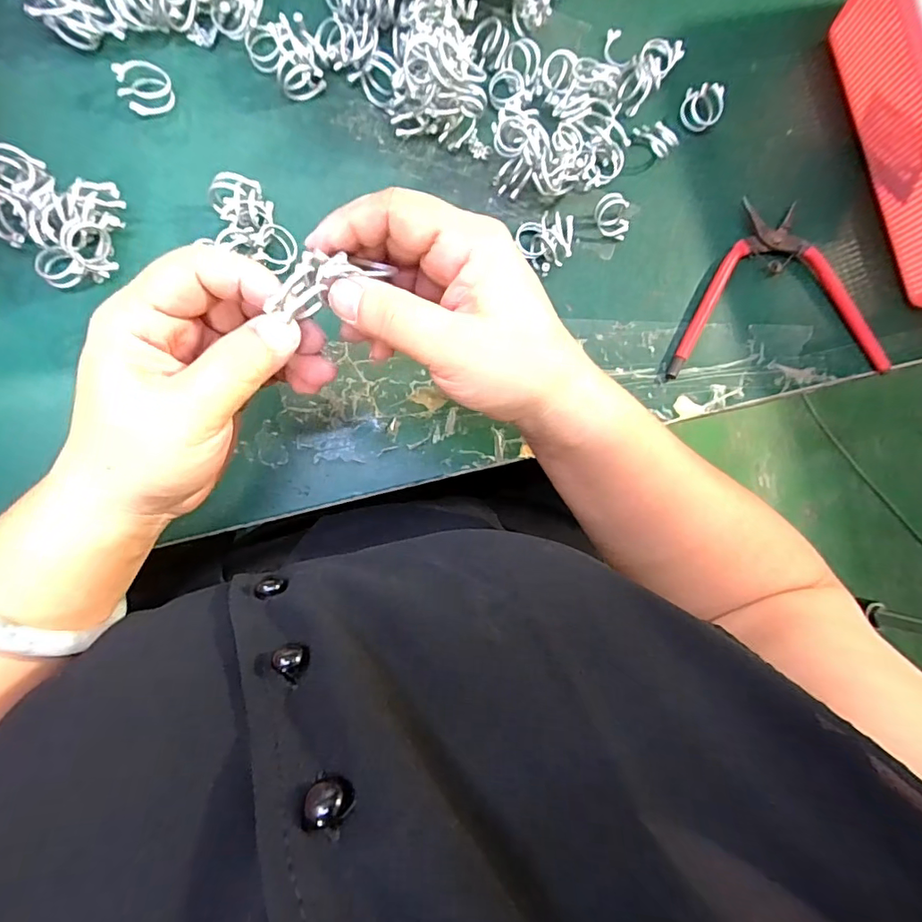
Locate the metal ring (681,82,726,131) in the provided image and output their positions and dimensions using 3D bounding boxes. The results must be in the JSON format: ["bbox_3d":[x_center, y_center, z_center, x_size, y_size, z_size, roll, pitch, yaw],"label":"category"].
[{"bbox_3d":[0.160,-0.234,0.342,0.027,0.018,0.023,44,82,-6],"label":"metal ring"}]

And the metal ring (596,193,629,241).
[{"bbox_3d":[0.097,-0.155,0.329,0.020,0.017,0.025,-17,91,-10],"label":"metal ring"}]

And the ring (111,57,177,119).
[{"bbox_3d":[-0.178,-0.210,0.291,0.027,0.016,0.023,-27,93,-10],"label":"ring"}]

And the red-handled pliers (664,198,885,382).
[{"bbox_3d":[0.207,-0.115,0.342,0.151,0.016,0.114,-4,89,-10],"label":"red-handled pliers"}]

